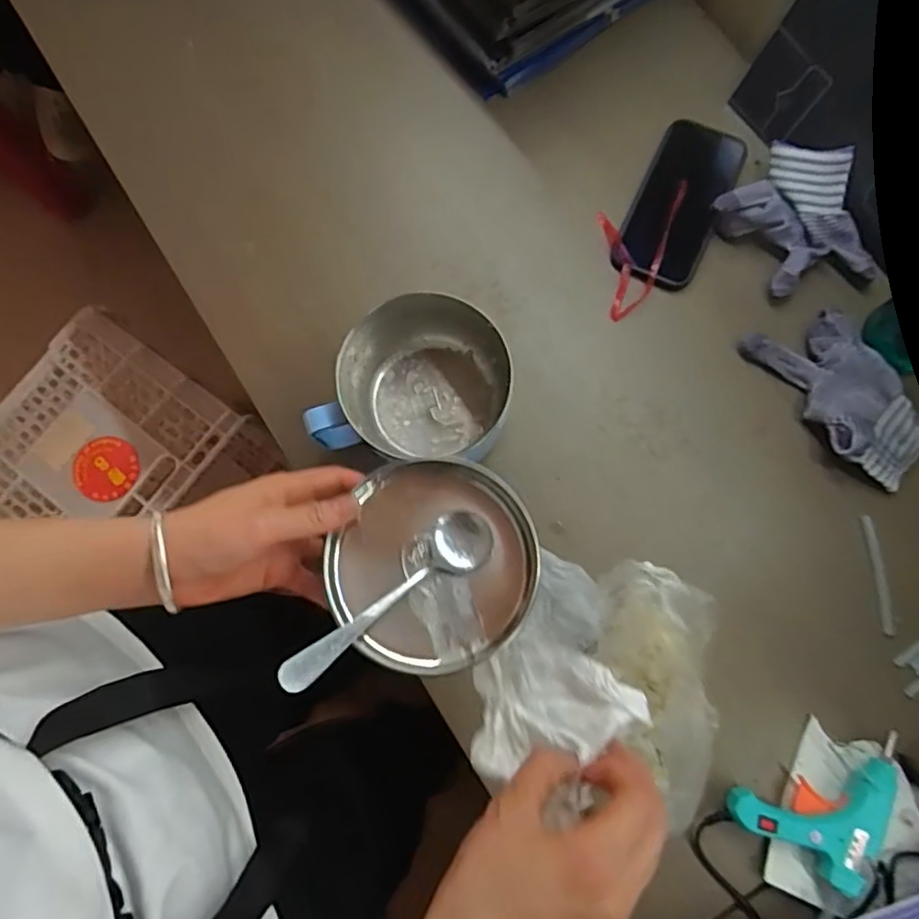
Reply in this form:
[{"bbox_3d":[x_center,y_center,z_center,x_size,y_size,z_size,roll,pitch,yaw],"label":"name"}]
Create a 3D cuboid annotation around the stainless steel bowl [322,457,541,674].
[{"bbox_3d":[-0.016,0.067,0.393,0.131,0.034,0.130,0,79,1],"label":"stainless steel bowl"}]

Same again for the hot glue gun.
[{"bbox_3d":[0.289,0.283,0.472,0.142,0.029,0.081,-13,79,-1],"label":"hot glue gun"}]

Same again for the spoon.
[{"bbox_3d":[-0.043,0.083,0.371,0.153,0.017,0.037,-32,79,-28],"label":"spoon"}]

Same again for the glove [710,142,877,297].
[{"bbox_3d":[0.302,-0.218,0.554,0.117,0.047,0.124,0,79,1],"label":"glove"}]

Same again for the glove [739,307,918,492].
[{"bbox_3d":[0.337,-0.052,0.531,0.096,0.036,0.170,-25,79,-4],"label":"glove"}]

